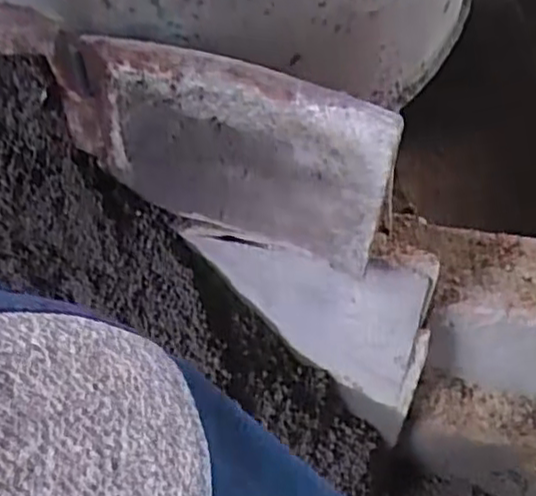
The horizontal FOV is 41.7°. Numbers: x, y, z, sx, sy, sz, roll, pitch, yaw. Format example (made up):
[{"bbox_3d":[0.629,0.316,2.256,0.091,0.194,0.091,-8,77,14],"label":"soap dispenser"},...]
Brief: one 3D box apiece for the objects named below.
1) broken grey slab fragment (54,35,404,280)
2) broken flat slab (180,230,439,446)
[{"bbox_3d":[-0.062,-0.116,0.927,0.432,0.318,0.028,15,54,8],"label":"broken grey slab fragment"},{"bbox_3d":[0.143,0.107,1.117,0.545,0.283,0.047,46,33,-23],"label":"broken flat slab"}]

